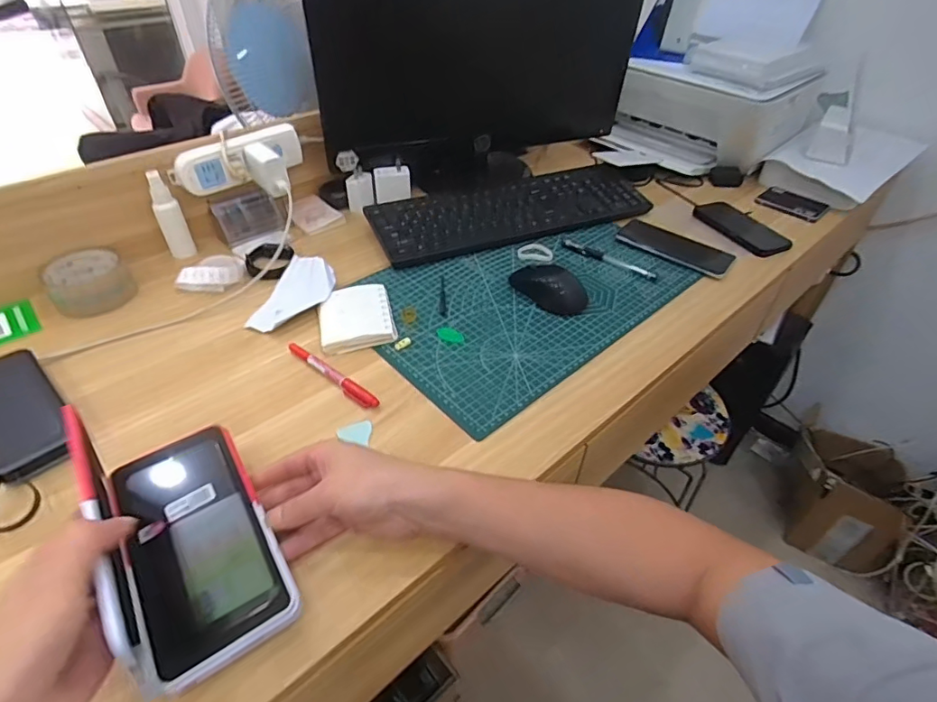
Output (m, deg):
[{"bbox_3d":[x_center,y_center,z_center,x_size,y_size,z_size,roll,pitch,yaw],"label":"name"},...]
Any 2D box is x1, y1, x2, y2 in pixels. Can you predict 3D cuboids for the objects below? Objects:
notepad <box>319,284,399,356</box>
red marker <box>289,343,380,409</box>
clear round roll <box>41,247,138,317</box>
[{"bbox_3d":[-0.136,-0.042,0.621,0.085,0.014,0.105,-10,44,-12],"label":"notepad"},{"bbox_3d":[-0.150,0.025,0.553,0.137,0.009,0.015,29,50,26],"label":"red marker"},{"bbox_3d":[-0.469,-0.087,0.636,0.084,0.042,0.087,1,43,-1],"label":"clear round roll"}]

